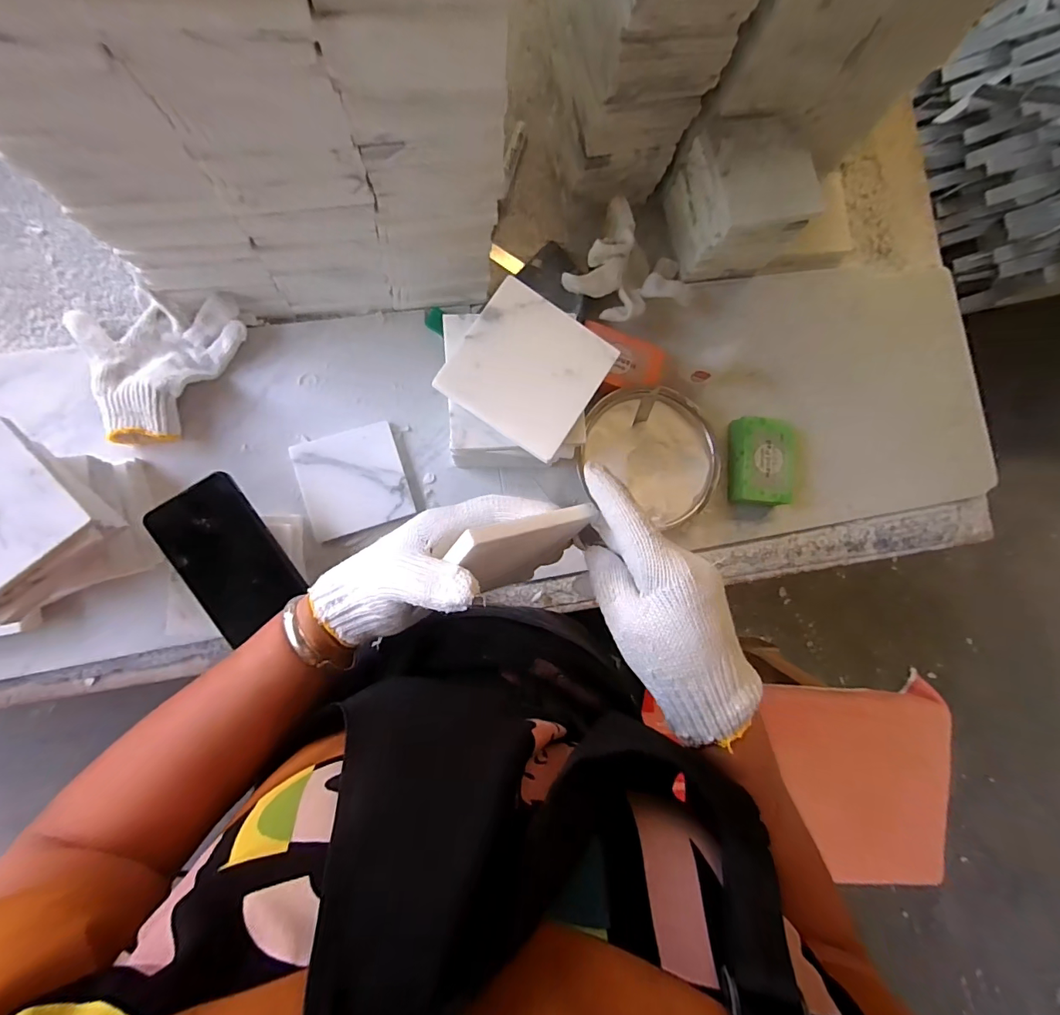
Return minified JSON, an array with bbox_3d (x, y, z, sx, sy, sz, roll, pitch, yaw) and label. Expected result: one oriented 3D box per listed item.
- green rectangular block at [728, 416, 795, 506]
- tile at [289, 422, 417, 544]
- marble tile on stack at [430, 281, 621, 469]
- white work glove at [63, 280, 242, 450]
[{"bbox_3d":[0.259,-0.051,0.533,0.064,0.038,0.091,4,85,-10],"label":"green rectangular block"},{"bbox_3d":[-0.177,-0.027,0.476,0.099,0.012,0.100,-18,89,-11],"label":"tile"},{"bbox_3d":[-0.001,-0.101,0.345,0.100,0.007,0.100,34,82,-4],"label":"marble tile on stack"},{"bbox_3d":[-0.374,-0.150,0.449,0.143,0.035,0.165,31,82,-7],"label":"white work glove"}]

